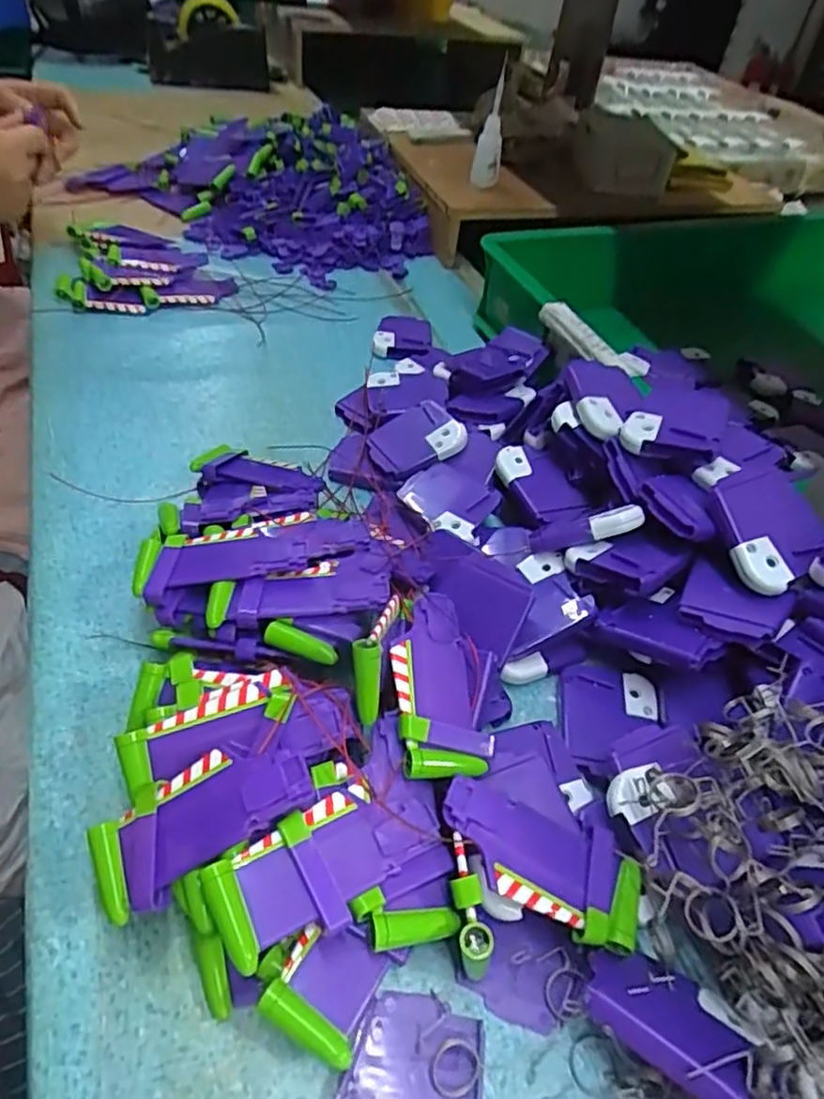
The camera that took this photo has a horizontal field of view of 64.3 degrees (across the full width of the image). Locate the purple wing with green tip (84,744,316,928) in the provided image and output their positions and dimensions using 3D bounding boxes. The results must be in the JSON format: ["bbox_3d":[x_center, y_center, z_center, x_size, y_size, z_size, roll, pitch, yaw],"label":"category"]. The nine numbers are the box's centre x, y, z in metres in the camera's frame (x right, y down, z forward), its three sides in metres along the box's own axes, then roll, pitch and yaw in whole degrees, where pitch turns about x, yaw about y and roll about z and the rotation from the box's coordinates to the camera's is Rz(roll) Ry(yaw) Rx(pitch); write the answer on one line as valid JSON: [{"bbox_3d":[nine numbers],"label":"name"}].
[{"bbox_3d":[-0.082,0.105,0.257,0.088,0.009,0.041,-28,53,-1],"label":"purple wing with green tip"}]

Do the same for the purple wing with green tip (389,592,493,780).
[{"bbox_3d":[0.010,0.062,0.308,0.039,0.017,0.088,-4,47,-11],"label":"purple wing with green tip"}]

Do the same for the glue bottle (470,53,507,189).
[{"bbox_3d":[0.084,-0.445,0.694,0.029,0.105,0.039,8,48,1],"label":"glue bottle"}]

